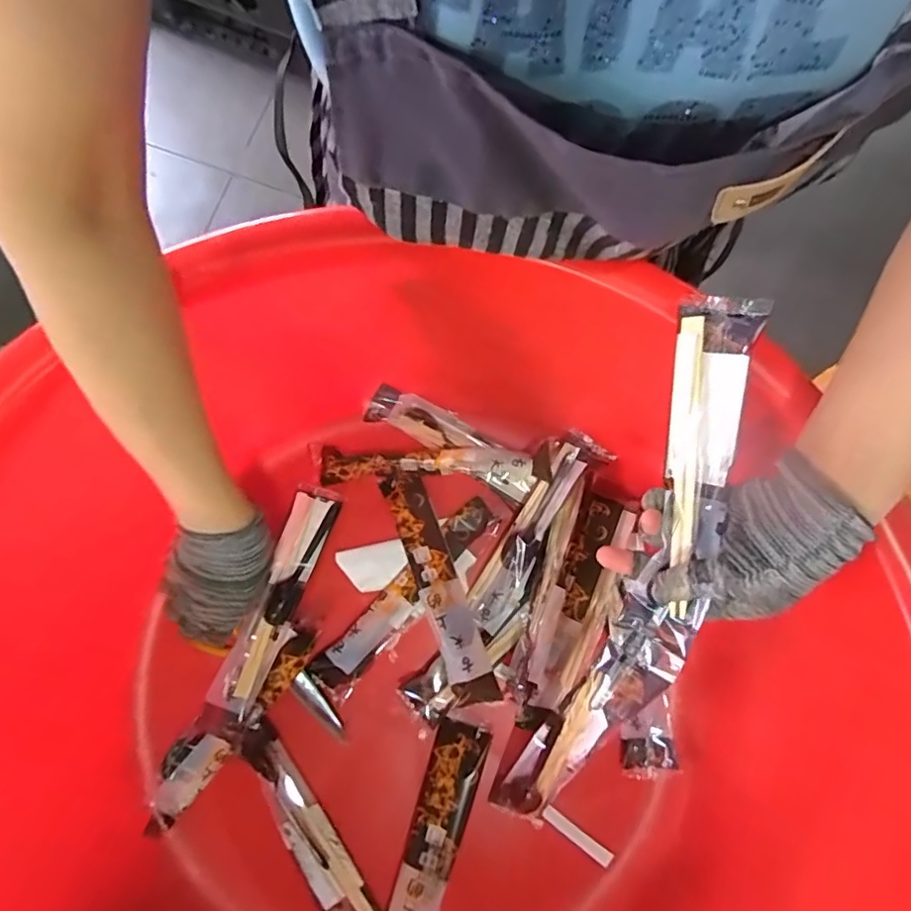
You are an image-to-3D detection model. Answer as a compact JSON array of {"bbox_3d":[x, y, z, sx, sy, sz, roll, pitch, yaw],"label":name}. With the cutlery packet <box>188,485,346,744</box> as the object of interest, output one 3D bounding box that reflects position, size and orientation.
[{"bbox_3d":[-0.171,0.139,0.525,0.045,0.012,0.228,20,70,0],"label":"cutlery packet"}]

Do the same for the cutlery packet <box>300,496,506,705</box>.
[{"bbox_3d":[-0.046,0.130,0.531,0.042,0.015,0.222,41,81,9],"label":"cutlery packet"}]

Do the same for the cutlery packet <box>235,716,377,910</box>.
[{"bbox_3d":[-0.125,0.339,0.490,0.044,0.020,0.221,-29,79,-6],"label":"cutlery packet"}]

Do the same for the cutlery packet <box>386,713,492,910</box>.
[{"bbox_3d":[-0.022,0.345,0.490,0.045,0.013,0.215,17,78,4],"label":"cutlery packet"}]

